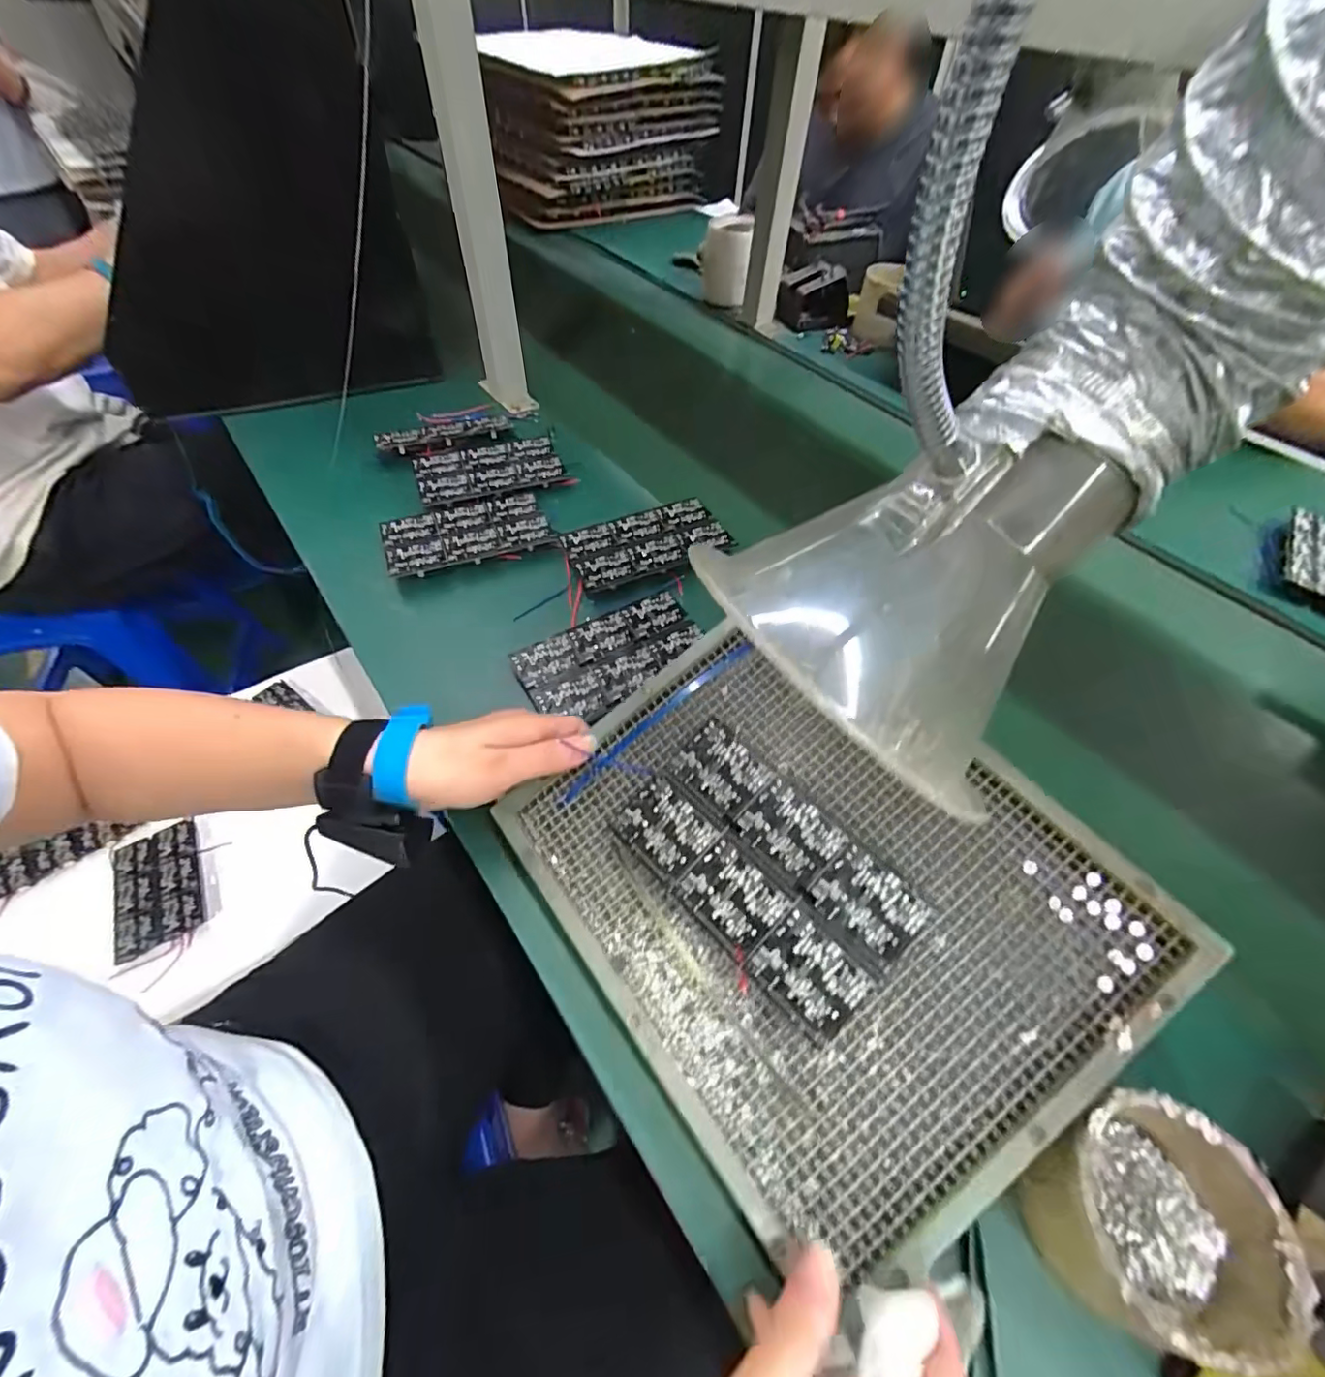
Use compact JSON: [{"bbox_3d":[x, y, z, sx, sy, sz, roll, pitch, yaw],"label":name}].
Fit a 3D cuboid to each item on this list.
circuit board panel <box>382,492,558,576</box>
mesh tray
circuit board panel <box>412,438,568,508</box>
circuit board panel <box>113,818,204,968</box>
[{"bbox_3d":[-0.192,-0.154,0.558,0.153,0.007,0.086,-18,57,-16],"label":"circuit board panel"},{"bbox_3d":[0.075,0.105,0.313,0.235,0.028,0.285,-40,65,-6],"label":"mesh tray"},{"bbox_3d":[-0.190,-0.241,0.625,0.150,0.008,0.088,-16,56,-15],"label":"circuit board panel"},{"bbox_3d":[-0.609,0.240,0.686,0.088,0.009,0.146,-21,57,-24],"label":"circuit board panel"}]

